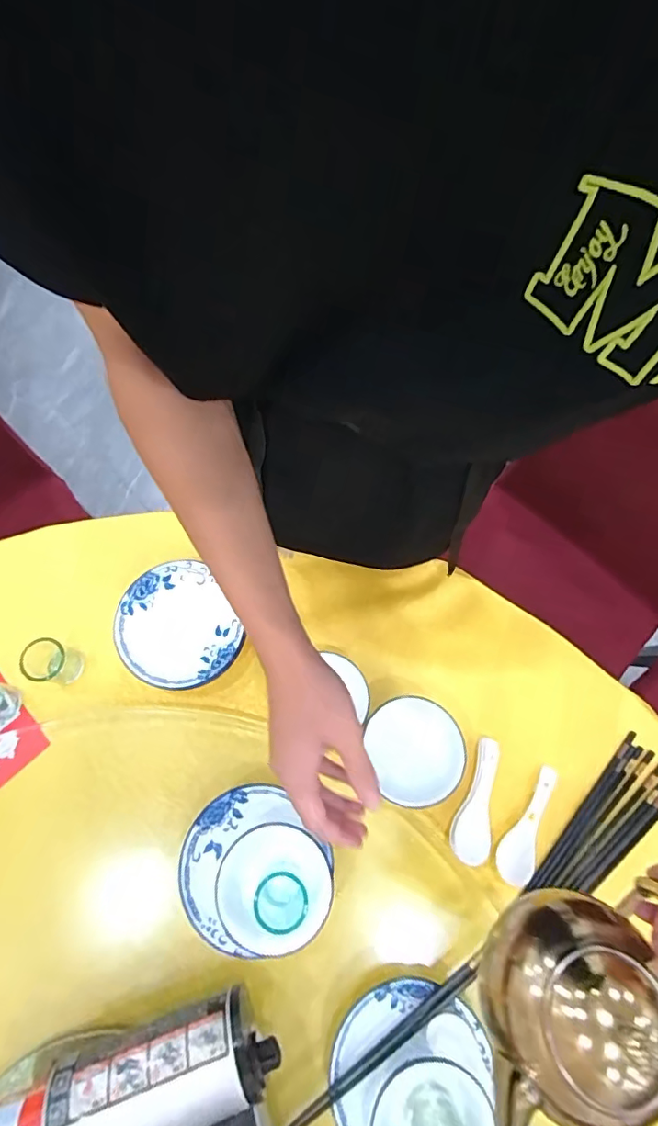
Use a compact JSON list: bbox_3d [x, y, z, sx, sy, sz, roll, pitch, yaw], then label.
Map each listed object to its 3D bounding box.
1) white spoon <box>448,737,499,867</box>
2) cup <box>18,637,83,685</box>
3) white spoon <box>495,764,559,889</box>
[{"bbox_3d":[0.172,0.279,0.615,0.041,0.025,0.137,12,72,3],"label":"white spoon"},{"bbox_3d":[-0.345,0.124,0.649,0.055,0.058,0.050,0,72,-1],"label":"cup"},{"bbox_3d":[0.241,0.311,0.614,0.042,0.023,0.135,32,74,10],"label":"white spoon"}]

